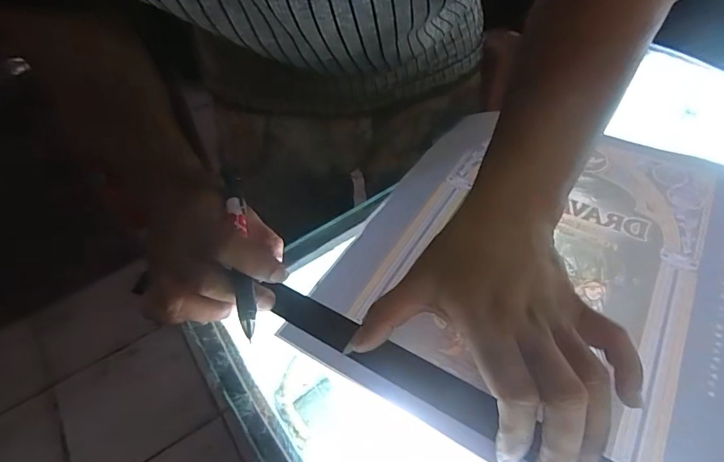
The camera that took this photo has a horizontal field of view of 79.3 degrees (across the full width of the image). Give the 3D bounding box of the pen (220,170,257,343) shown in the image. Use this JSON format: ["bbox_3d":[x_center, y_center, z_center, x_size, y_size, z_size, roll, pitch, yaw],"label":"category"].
[{"bbox_3d":[-0.083,0.011,0.292,0.013,0.006,0.124,-10,63,-5],"label":"pen"}]

